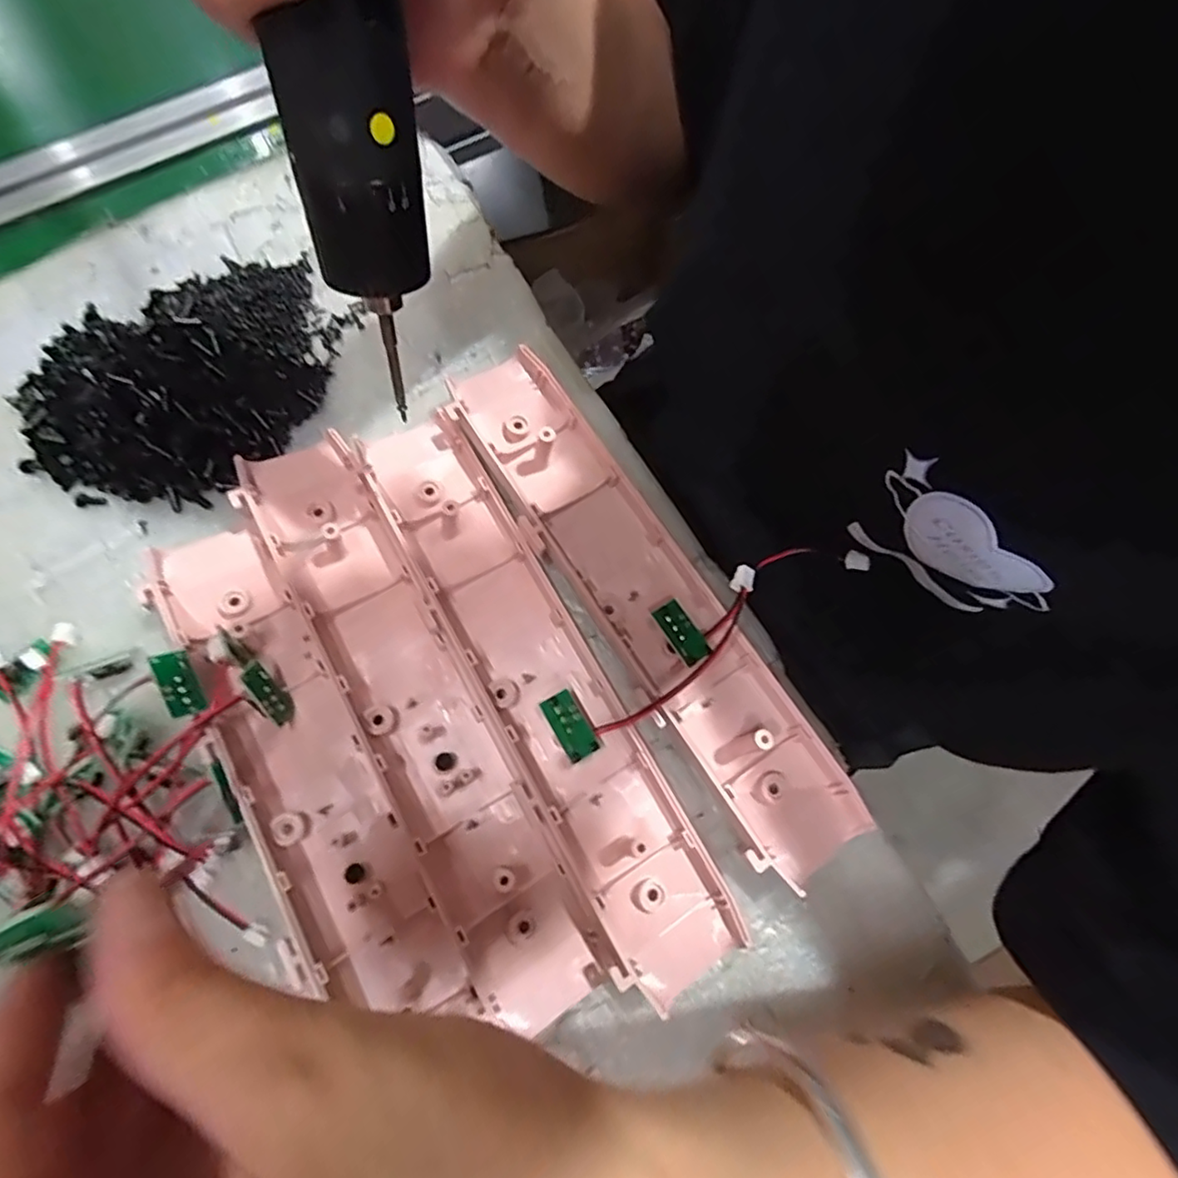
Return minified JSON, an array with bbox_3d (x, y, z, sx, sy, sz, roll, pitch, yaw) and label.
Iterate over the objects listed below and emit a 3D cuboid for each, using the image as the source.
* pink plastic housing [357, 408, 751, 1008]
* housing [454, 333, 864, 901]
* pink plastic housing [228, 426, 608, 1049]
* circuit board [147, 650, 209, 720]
[{"bbox_3d":[-0.023,0.037,0.268,0.049,0.024,0.273,-28,78,-7],"label":"pink plastic housing"},{"bbox_3d":[0.023,-0.001,0.275,0.054,0.023,0.271,-33,78,-8],"label":"housing"},{"bbox_3d":[-0.078,0.049,0.266,0.051,0.025,0.273,-29,78,-8],"label":"pink plastic housing"},{"bbox_3d":[-0.169,0.039,0.247,0.013,0.004,0.029,-21,73,-39],"label":"circuit board"}]

